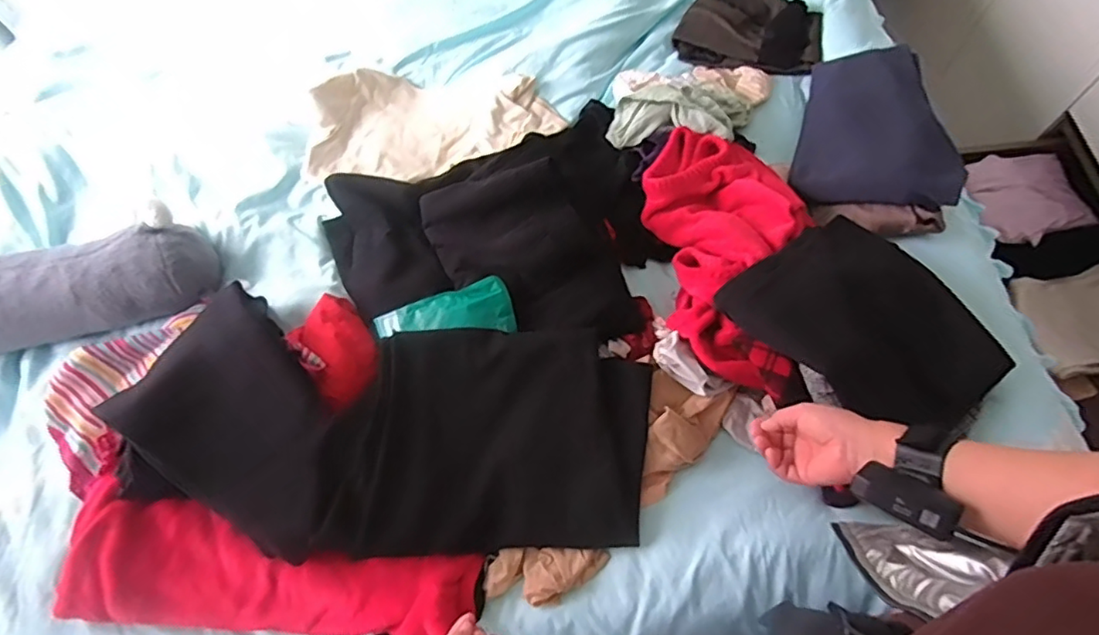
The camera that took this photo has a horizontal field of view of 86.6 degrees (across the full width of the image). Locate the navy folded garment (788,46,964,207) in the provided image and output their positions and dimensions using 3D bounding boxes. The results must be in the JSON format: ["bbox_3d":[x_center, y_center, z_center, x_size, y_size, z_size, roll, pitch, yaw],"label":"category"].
[{"bbox_3d":[0.529,-0.322,0.944,0.219,0.095,0.338,14,66,9],"label":"navy folded garment"}]

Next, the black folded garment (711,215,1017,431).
[{"bbox_3d":[0.421,-0.002,0.765,0.332,0.103,0.199,33,70,16],"label":"black folded garment"}]

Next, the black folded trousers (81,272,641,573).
[{"bbox_3d":[-0.195,0.143,0.742,0.631,0.116,0.311,6,65,5],"label":"black folded trousers"}]

